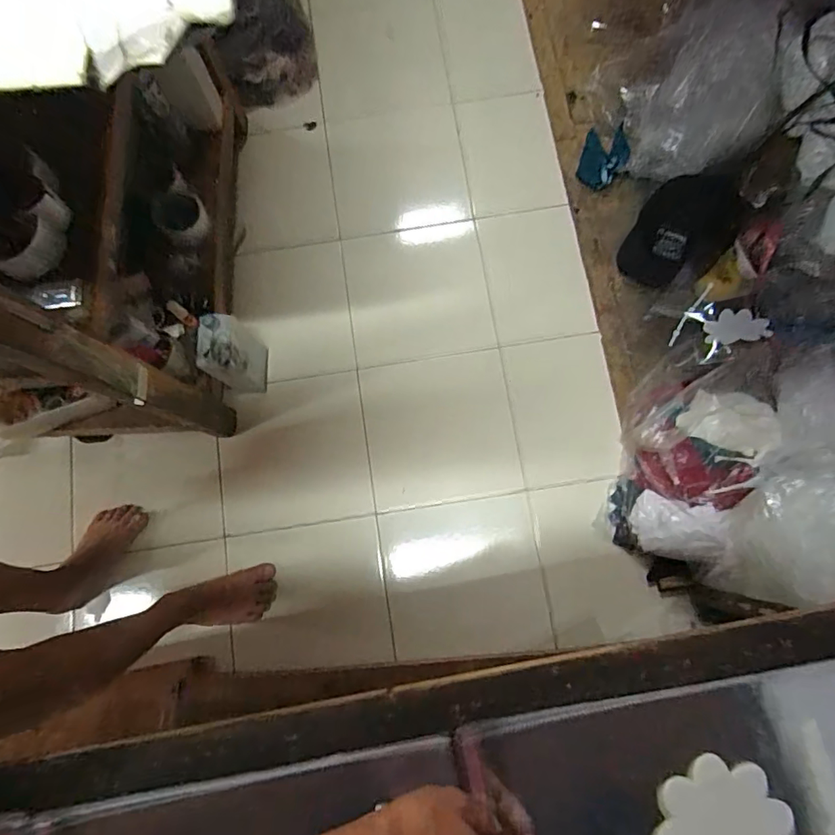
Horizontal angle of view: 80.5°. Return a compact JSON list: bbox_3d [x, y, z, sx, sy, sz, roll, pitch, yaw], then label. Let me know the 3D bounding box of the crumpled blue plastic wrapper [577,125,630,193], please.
[{"bbox_3d":[0.409,-0.570,1.082,0.096,0.014,0.142,15,83,19],"label":"crumpled blue plastic wrapper"}]

